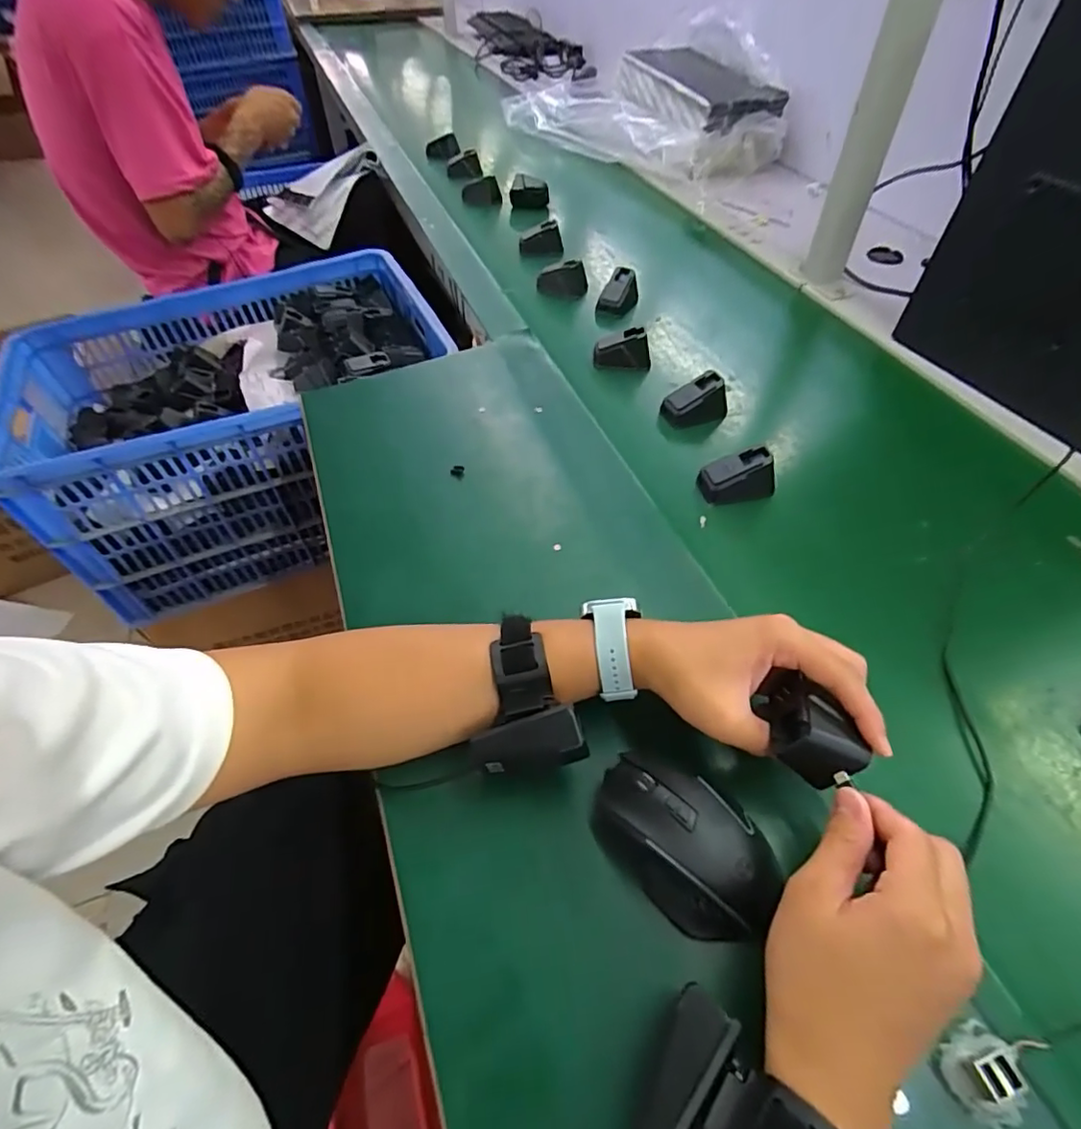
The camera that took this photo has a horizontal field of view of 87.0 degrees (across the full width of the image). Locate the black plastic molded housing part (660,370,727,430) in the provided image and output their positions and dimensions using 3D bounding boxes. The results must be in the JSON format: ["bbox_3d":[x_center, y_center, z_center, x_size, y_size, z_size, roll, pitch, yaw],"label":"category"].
[{"bbox_3d":[0.167,-0.177,0.621,0.065,0.050,0.034,-8,51,-5],"label":"black plastic molded housing part"}]

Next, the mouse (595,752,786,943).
[{"bbox_3d":[0.083,0.166,0.342,0.067,0.037,0.114,-37,59,-25],"label":"mouse"}]

